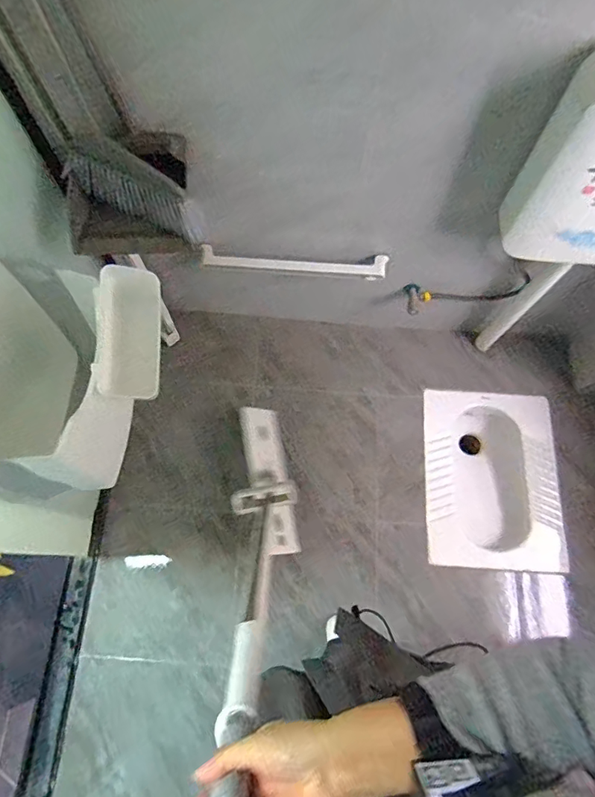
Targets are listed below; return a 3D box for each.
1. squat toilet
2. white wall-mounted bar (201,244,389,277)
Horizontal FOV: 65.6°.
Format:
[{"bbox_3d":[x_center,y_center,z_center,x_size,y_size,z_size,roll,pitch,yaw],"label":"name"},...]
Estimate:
[{"bbox_3d":[0.609,0.251,1.490,0.415,0.206,0.557,4,71,1],"label":"squat toilet"},{"bbox_3d":[-0.004,-0.359,1.208,0.487,0.034,0.044,2,71,0],"label":"white wall-mounted bar"}]

